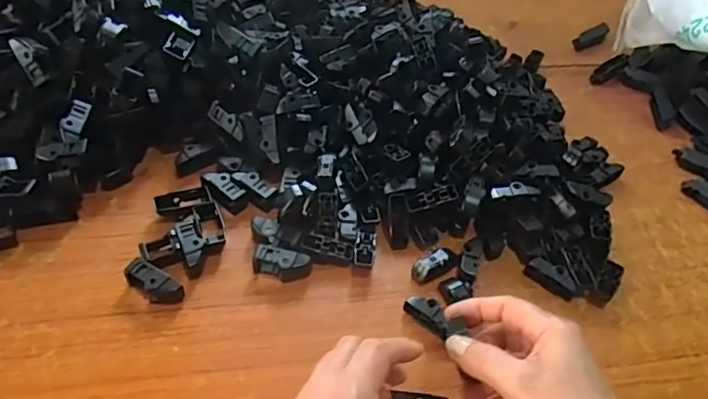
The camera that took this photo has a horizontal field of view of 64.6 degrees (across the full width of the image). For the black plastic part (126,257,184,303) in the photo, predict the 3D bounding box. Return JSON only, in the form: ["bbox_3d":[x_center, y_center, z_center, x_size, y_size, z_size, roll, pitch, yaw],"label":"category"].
[{"bbox_3d":[-0.166,0.070,0.466,0.050,0.024,0.018,25,51,15],"label":"black plastic part"}]

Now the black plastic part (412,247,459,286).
[{"bbox_3d":[0.072,0.060,0.506,0.041,0.015,0.021,-21,55,-23],"label":"black plastic part"}]

